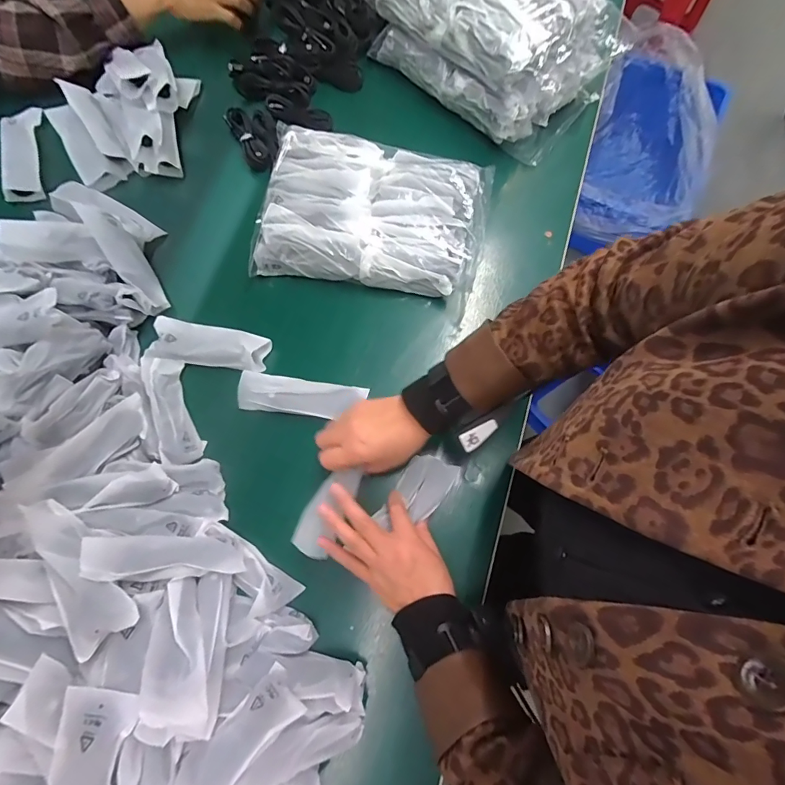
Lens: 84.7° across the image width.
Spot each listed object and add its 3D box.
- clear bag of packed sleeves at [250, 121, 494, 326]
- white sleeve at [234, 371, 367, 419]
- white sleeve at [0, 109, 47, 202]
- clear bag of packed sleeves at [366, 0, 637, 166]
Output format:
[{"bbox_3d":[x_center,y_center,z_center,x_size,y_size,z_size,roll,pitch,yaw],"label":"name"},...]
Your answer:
[{"bbox_3d":[-0.023,-0.246,0.587,0.294,0.072,0.217,15,74,4],"label":"clear bag of packed sleeves"},{"bbox_3d":[-0.112,0.005,0.540,0.152,0.031,0.045,7,74,2],"label":"white sleeve"},{"bbox_3d":[-0.539,-0.346,0.629,0.052,0.027,0.142,-10,74,-3],"label":"white sleeve"},{"bbox_3d":[0.143,-0.526,0.639,0.325,0.144,0.198,41,78,11],"label":"clear bag of packed sleeves"}]

